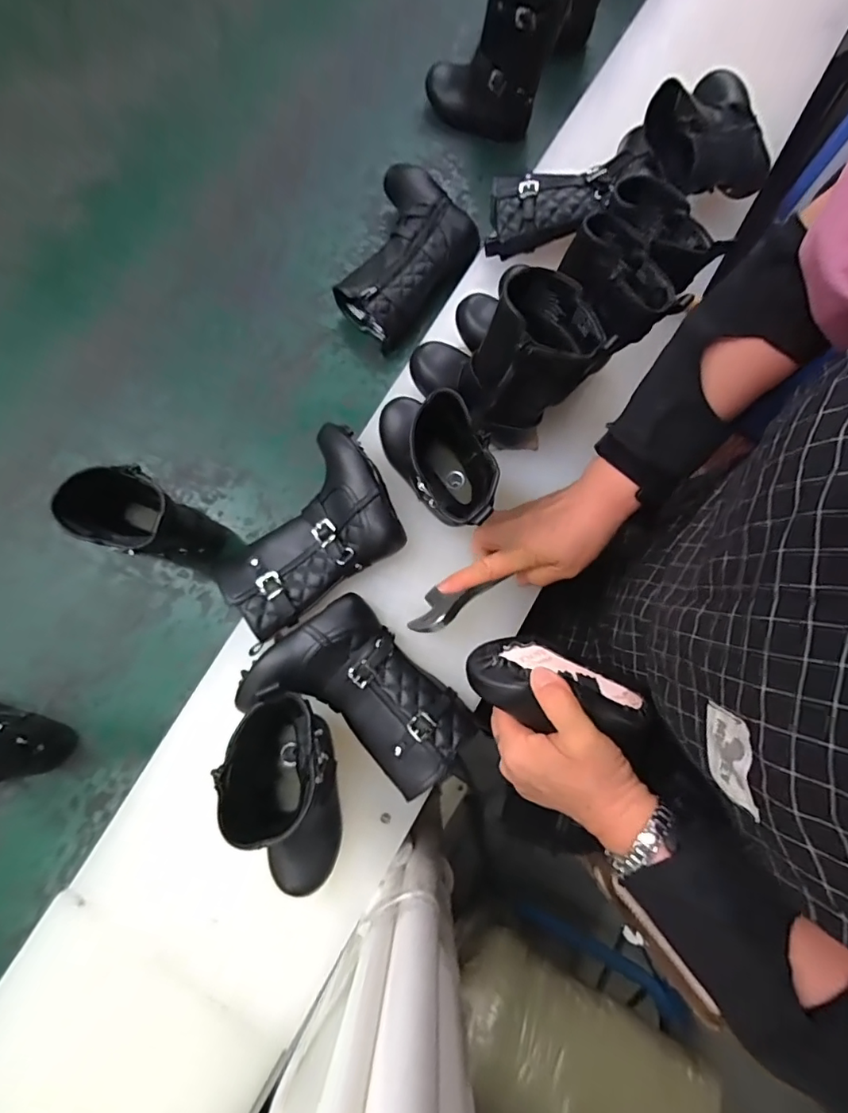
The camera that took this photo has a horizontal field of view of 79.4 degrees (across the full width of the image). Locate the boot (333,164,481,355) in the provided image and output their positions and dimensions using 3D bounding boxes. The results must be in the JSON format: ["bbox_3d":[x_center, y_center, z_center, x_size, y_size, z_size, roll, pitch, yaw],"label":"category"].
[{"bbox_3d":[-0.028,-0.353,0.612,0.128,0.066,0.199,31,79,8],"label":"boot"}]

